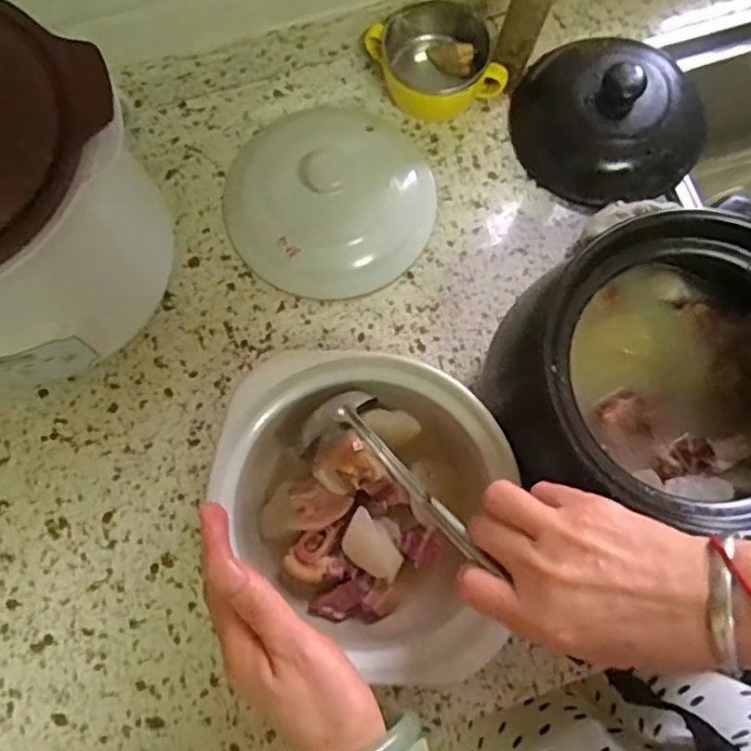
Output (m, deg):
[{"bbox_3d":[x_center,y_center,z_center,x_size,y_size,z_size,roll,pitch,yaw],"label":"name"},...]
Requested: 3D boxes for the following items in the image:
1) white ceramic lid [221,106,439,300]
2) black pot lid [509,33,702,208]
[{"bbox_3d":[-0.041,-0.166,0.551,0.180,0.053,0.180,0,76,-1],"label":"white ceramic lid"},{"bbox_3d":[0.214,-0.244,0.580,0.155,0.069,0.164,-26,78,-7],"label":"black pot lid"}]

